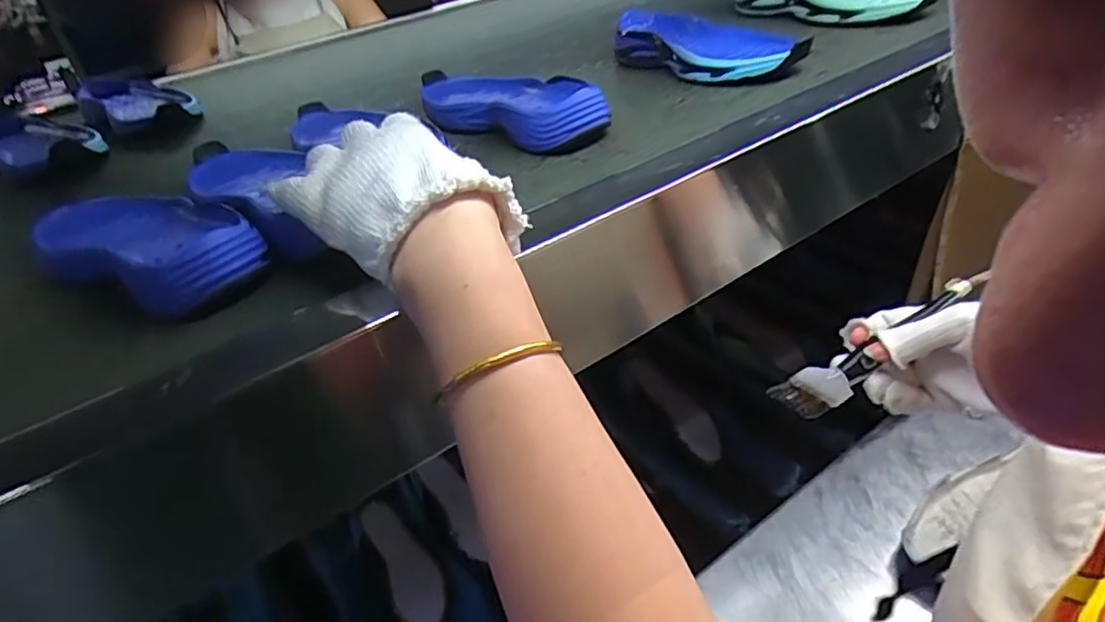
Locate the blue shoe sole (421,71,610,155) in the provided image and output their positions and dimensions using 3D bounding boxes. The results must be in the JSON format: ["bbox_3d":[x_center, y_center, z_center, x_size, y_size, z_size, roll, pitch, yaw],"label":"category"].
[{"bbox_3d":[-0.037,-0.169,0.521,0.083,0.037,0.203,-27,39,-26],"label":"blue shoe sole"}]

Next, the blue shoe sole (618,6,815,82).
[{"bbox_3d":[0.138,-0.242,0.585,0.089,0.037,0.191,-23,37,-22],"label":"blue shoe sole"}]

